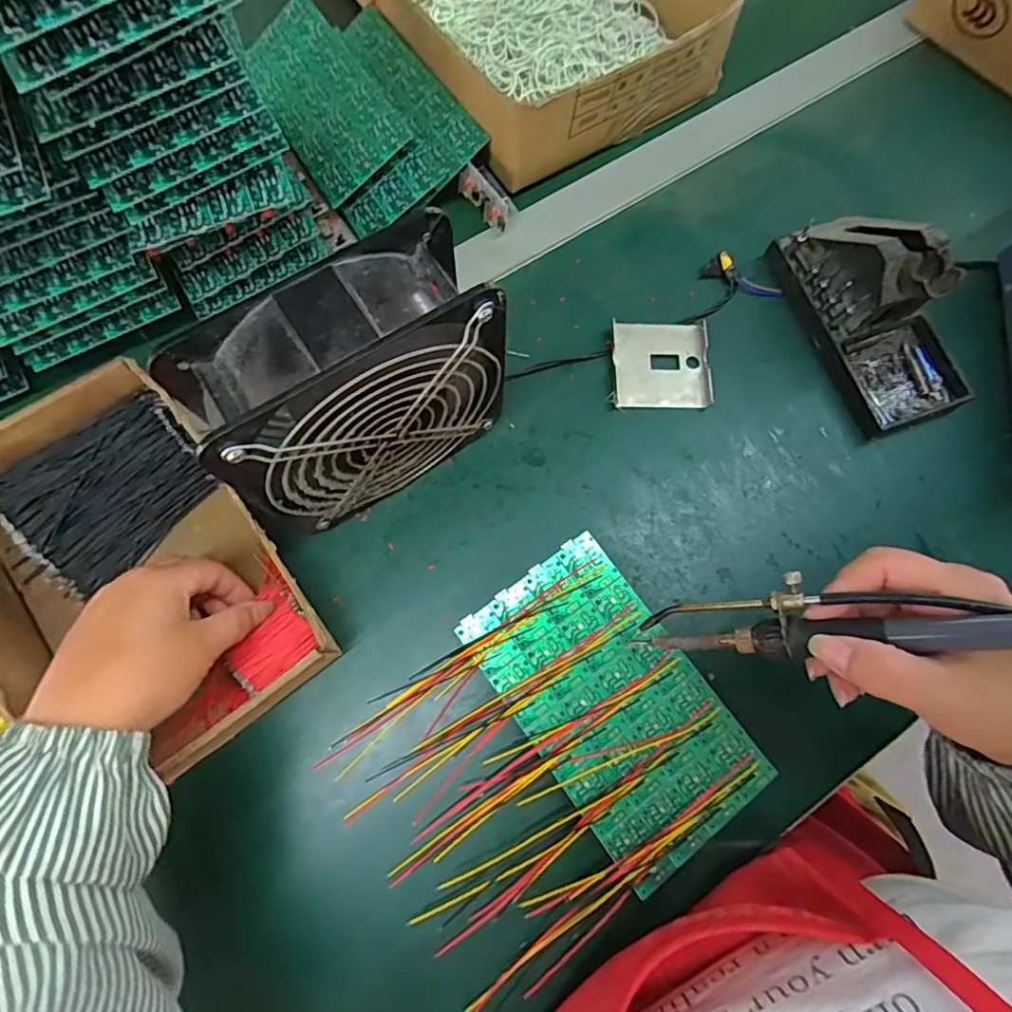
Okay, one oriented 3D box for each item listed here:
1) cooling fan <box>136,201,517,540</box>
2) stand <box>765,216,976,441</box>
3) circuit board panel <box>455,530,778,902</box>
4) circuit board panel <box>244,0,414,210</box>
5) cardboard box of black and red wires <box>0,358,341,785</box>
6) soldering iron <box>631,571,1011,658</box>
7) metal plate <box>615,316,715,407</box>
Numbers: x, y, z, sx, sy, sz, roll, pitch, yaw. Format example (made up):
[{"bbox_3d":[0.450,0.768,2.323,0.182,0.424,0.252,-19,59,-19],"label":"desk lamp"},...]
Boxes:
[{"bbox_3d":[-0.074,-0.058,0.304,0.149,0.153,0.058,-34,78,-9],"label":"cooling fan"},{"bbox_3d":[0.258,-0.139,0.371,0.077,0.065,0.161,-20,76,-6],"label":"stand"},{"bbox_3d":[0.062,0.115,0.329,0.102,0.020,0.174,-35,78,-9],"label":"circuit board panel"},{"bbox_3d":[-0.144,-0.319,0.428,0.079,0.004,0.172,-34,76,10],"label":"circuit board panel"},{"bbox_3d":[-0.224,0.041,0.329,0.151,0.048,0.236,-39,79,-10],"label":"cardboard box of black and red wires"},{"bbox_3d":[0.168,0.052,0.244,0.219,0.016,0.034,-5,72,33],"label":"soldering iron"},{"bbox_3d":[0.111,-0.103,0.393,0.068,0.009,0.064,-1,75,-1],"label":"metal plate"}]

